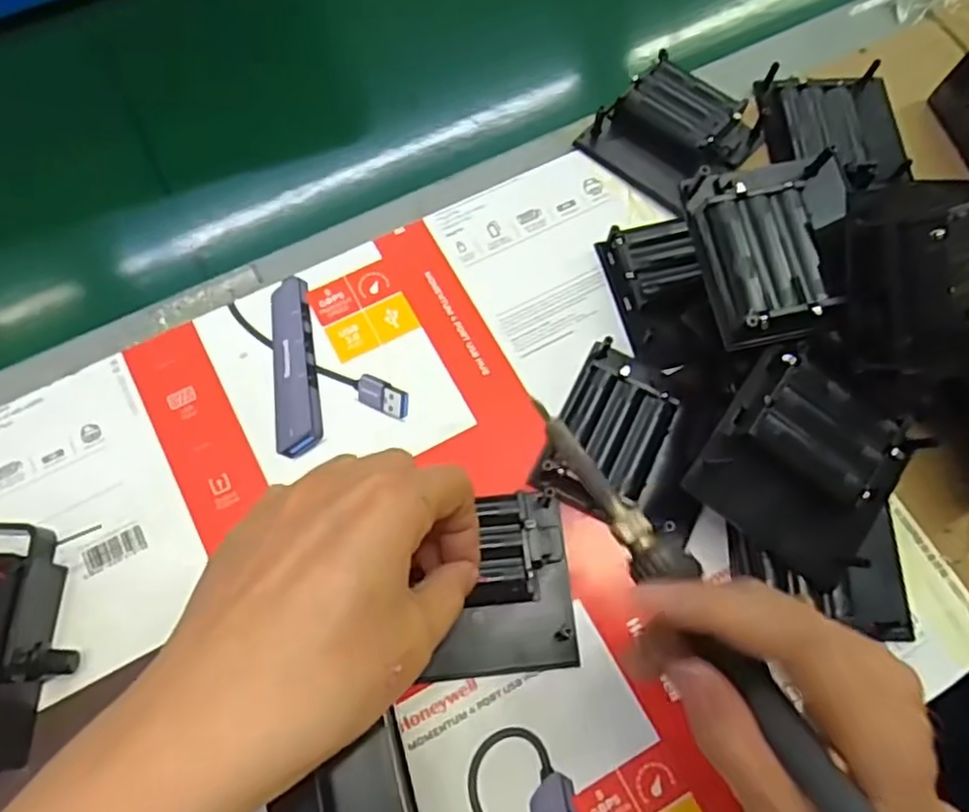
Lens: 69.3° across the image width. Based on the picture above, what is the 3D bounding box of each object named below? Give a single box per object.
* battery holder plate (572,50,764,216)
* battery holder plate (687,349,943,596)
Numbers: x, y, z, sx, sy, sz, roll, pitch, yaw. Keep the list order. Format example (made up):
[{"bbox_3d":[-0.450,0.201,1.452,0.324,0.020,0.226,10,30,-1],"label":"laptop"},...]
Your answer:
[{"bbox_3d":[0.105,-0.154,0.391,0.073,0.020,0.077,42,76,13],"label":"battery holder plate"},{"bbox_3d":[0.137,0.025,0.296,0.076,0.021,0.078,36,98,0],"label":"battery holder plate"}]

